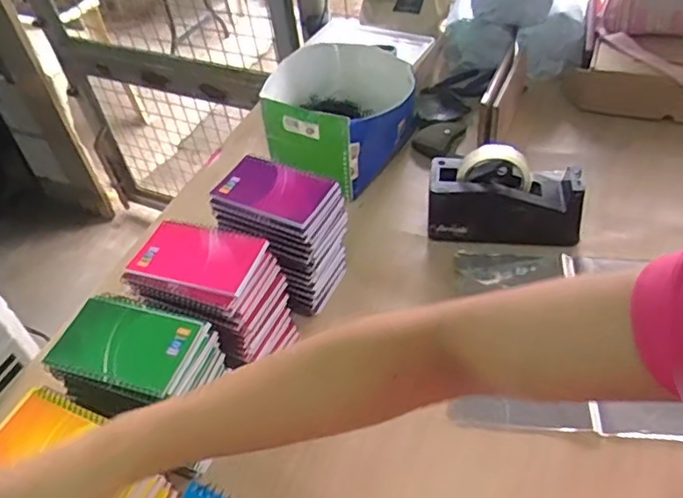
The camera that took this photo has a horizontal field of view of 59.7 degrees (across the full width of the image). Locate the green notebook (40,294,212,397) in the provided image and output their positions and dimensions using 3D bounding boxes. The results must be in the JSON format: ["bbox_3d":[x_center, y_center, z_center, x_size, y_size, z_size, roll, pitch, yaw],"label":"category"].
[{"bbox_3d":[-0.206,0.090,0.561,0.133,0.012,0.082,11,49,16],"label":"green notebook"}]

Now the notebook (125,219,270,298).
[{"bbox_3d":[-0.151,0.005,0.632,0.134,0.010,0.081,12,49,18],"label":"notebook"}]

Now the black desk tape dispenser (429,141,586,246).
[{"bbox_3d":[0.220,-0.074,0.791,0.198,0.114,0.078,3,47,10],"label":"black desk tape dispenser"}]

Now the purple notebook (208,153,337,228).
[{"bbox_3d":[-0.078,-0.071,0.689,0.130,0.011,0.080,20,52,23],"label":"purple notebook"}]

